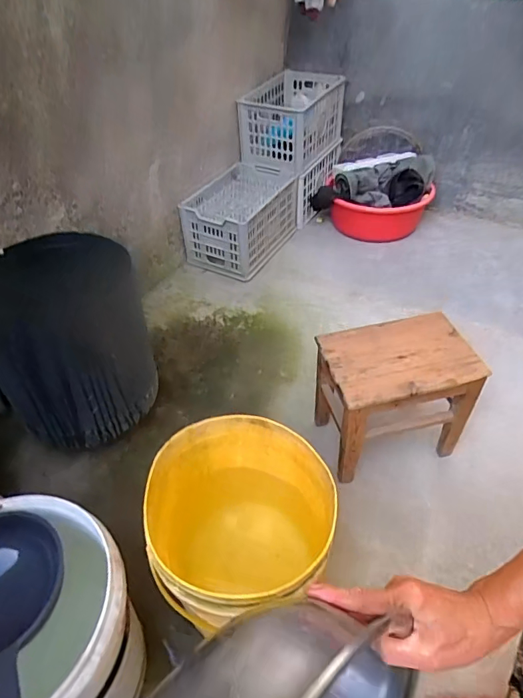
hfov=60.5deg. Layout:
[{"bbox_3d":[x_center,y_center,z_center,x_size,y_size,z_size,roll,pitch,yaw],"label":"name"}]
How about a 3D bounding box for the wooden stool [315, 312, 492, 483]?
[{"bbox_3d":[0.290,0.118,1.070,0.336,0.302,0.242,-5,46,-12],"label":"wooden stool"}]

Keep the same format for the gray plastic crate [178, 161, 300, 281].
[{"bbox_3d":[-0.048,-0.536,1.802,0.283,0.247,0.492,26,48,19],"label":"gray plastic crate"}]

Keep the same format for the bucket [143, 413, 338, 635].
[{"bbox_3d":[-0.039,0.328,0.806,0.290,0.310,0.288,3,45,-3],"label":"bucket"}]

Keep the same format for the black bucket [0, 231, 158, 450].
[{"bbox_3d":[-0.448,-0.021,1.059,0.340,0.372,0.324,-21,51,-25],"label":"black bucket"}]

